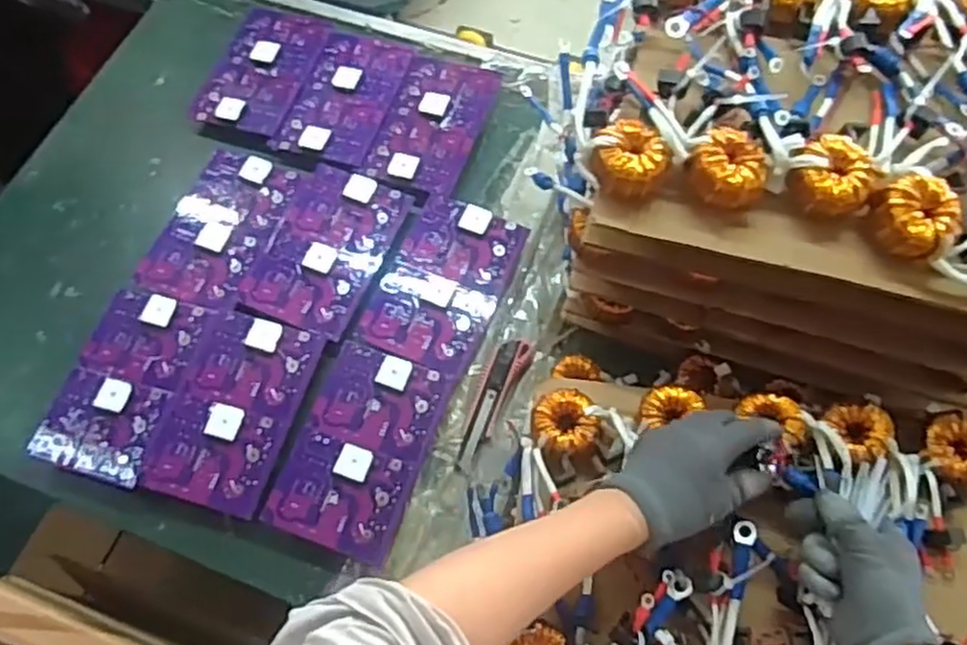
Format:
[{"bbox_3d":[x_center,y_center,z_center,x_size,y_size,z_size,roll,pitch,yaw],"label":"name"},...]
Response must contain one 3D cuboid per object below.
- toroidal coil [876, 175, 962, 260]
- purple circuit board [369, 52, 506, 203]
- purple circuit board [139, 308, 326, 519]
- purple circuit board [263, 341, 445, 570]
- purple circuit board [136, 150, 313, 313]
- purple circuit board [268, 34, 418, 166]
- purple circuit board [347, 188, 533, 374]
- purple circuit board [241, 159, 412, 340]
[{"bbox_3d":[0.329,-0.079,0.556,0.053,0.040,0.054,-1,65,1],"label":"toroidal coil"},{"bbox_3d":[-0.062,-0.251,0.902,0.117,0.011,0.200,17,67,9],"label":"purple circuit board"},{"bbox_3d":[-0.259,0.086,0.752,0.128,0.010,0.200,14,67,8],"label":"purple circuit board"},{"bbox_3d":[-0.125,0.124,0.730,0.127,0.007,0.196,17,67,9],"label":"purple circuit board"},{"bbox_3d":[-0.300,-0.115,0.842,0.123,0.017,0.197,20,67,10],"label":"purple circuit board"},{"bbox_3d":[-0.174,-0.289,0.931,0.120,0.008,0.200,15,67,8],"label":"purple circuit board"},{"bbox_3d":[-0.048,-0.047,0.804,0.129,0.008,0.198,22,68,11],"label":"purple circuit board"},{"bbox_3d":[-0.178,-0.085,0.833,0.129,0.013,0.198,21,68,11],"label":"purple circuit board"}]

